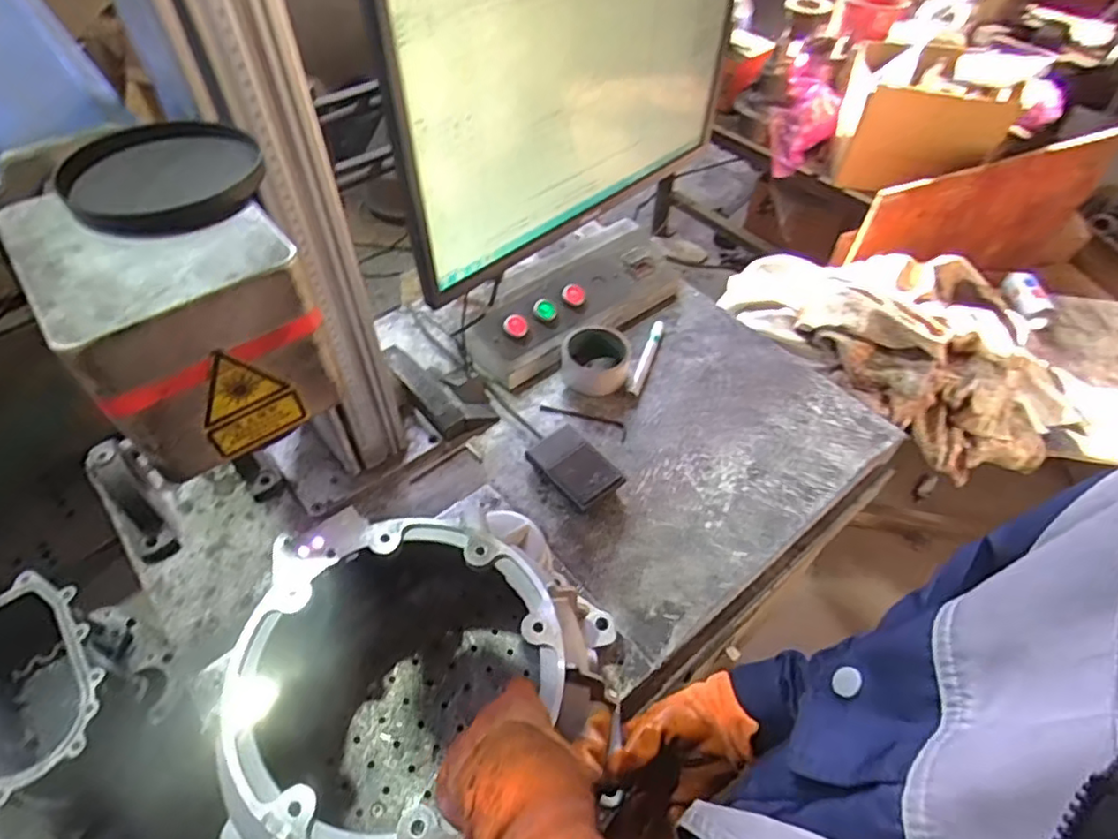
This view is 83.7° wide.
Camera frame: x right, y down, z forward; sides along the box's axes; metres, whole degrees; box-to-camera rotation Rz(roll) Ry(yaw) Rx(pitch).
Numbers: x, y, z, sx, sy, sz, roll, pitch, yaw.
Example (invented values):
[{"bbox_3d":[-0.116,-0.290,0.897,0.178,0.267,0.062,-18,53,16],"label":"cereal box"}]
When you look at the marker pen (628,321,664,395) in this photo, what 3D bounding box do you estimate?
[{"bbox_3d":[0.120,-0.084,0.848,0.017,0.013,0.142,18,53,12],"label":"marker pen"}]

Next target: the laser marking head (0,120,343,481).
[{"bbox_3d":[-0.184,-0.060,0.313,0.110,0.099,0.135,-24,56,-19],"label":"laser marking head"}]

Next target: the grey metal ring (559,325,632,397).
[{"bbox_3d":[0.047,-0.079,0.814,0.084,0.046,0.091,1,52,-1],"label":"grey metal ring"}]

